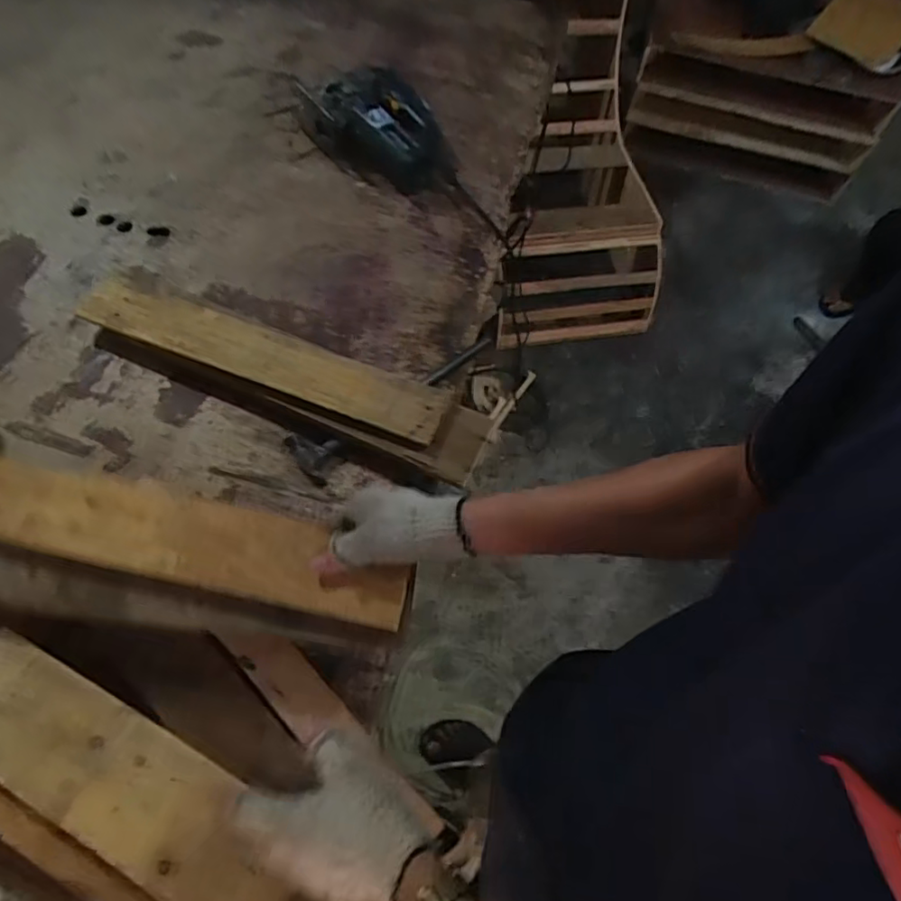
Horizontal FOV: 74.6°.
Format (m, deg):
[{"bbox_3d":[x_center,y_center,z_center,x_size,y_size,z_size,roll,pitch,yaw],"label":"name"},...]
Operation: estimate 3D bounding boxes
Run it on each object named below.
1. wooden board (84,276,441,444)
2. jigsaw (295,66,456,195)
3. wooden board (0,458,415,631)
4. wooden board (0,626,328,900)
[{"bbox_3d":[-0.243,-0.120,0.752,0.494,0.037,0.081,21,64,10],"label":"wooden board"},{"bbox_3d":[-0.105,-0.536,0.984,0.292,0.089,0.201,41,67,16],"label":"jigsaw"},{"bbox_3d":[-0.262,0.078,0.548,0.460,0.021,0.081,12,63,9],"label":"wooden board"},{"bbox_3d":[-0.248,0.316,0.508,0.471,0.024,0.097,30,66,10],"label":"wooden board"}]

